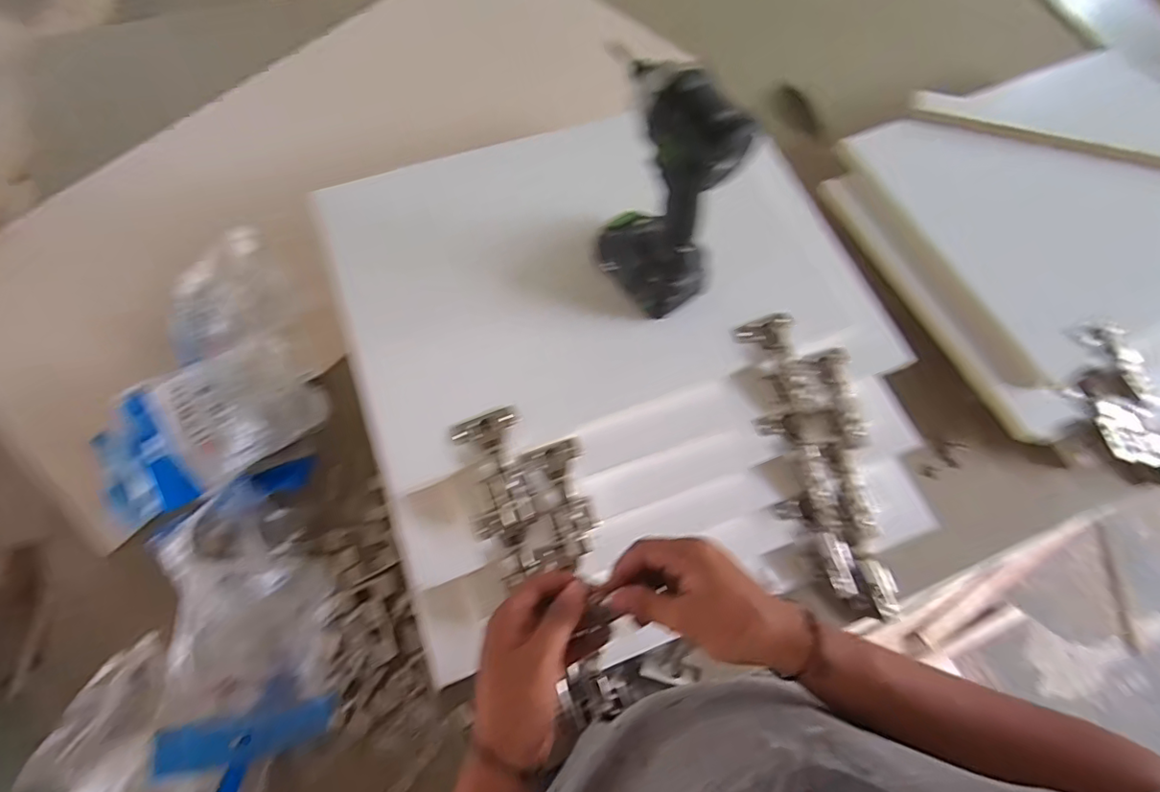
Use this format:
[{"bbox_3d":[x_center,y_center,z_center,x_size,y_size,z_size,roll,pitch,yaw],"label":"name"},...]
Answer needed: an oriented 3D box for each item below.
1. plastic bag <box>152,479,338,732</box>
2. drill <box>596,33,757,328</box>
[{"bbox_3d":[-0.329,0.196,0.545,0.137,0.077,0.224,-25,71,-12],"label":"plastic bag"},{"bbox_3d":[0.066,-0.202,0.530,0.070,0.228,0.163,-31,72,-14],"label":"drill"}]

